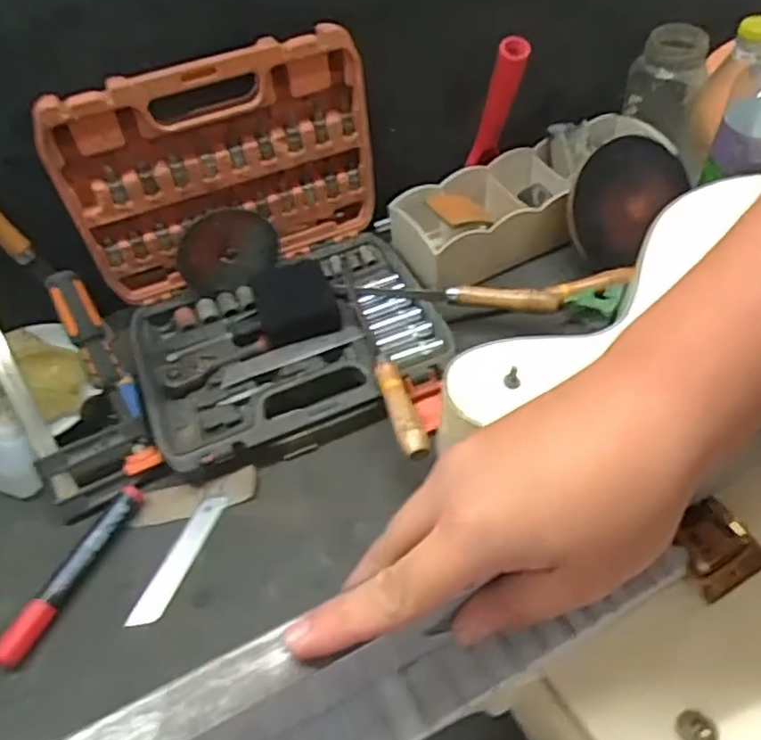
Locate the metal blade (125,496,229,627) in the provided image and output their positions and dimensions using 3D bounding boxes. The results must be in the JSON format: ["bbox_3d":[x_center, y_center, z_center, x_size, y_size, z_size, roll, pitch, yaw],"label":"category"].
[{"bbox_3d":[-0.144,0.134,0.485,0.023,0.004,0.102,17,57,16],"label":"metal blade"}]

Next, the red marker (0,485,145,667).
[{"bbox_3d":[-0.214,0.136,0.468,0.020,0.013,0.136,17,54,18],"label":"red marker"}]

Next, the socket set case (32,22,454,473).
[{"bbox_3d":[-0.100,-0.088,0.515,0.268,0.201,0.212,-19,52,-10],"label":"socket set case"}]

